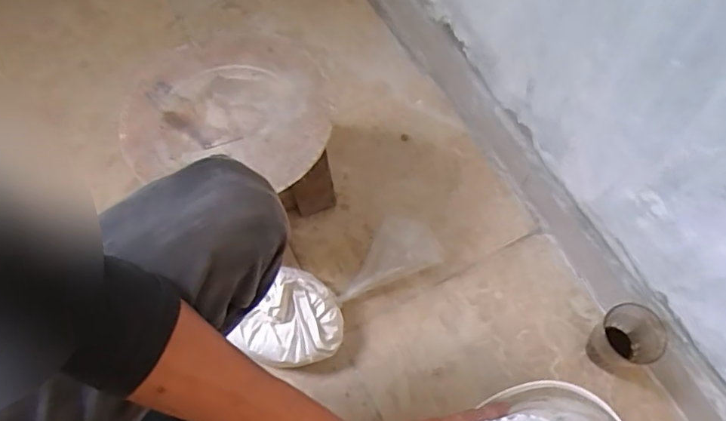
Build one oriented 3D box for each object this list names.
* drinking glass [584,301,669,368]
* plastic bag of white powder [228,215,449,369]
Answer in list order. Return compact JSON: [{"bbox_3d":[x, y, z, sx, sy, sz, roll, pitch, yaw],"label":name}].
[{"bbox_3d":[0.302,0.149,0.648,0.066,0.078,0.066,15,63,10],"label":"drinking glass"},{"bbox_3d":[-0.030,0.093,0.690,0.259,0.038,0.109,-38,68,-18],"label":"plastic bag of white powder"}]

